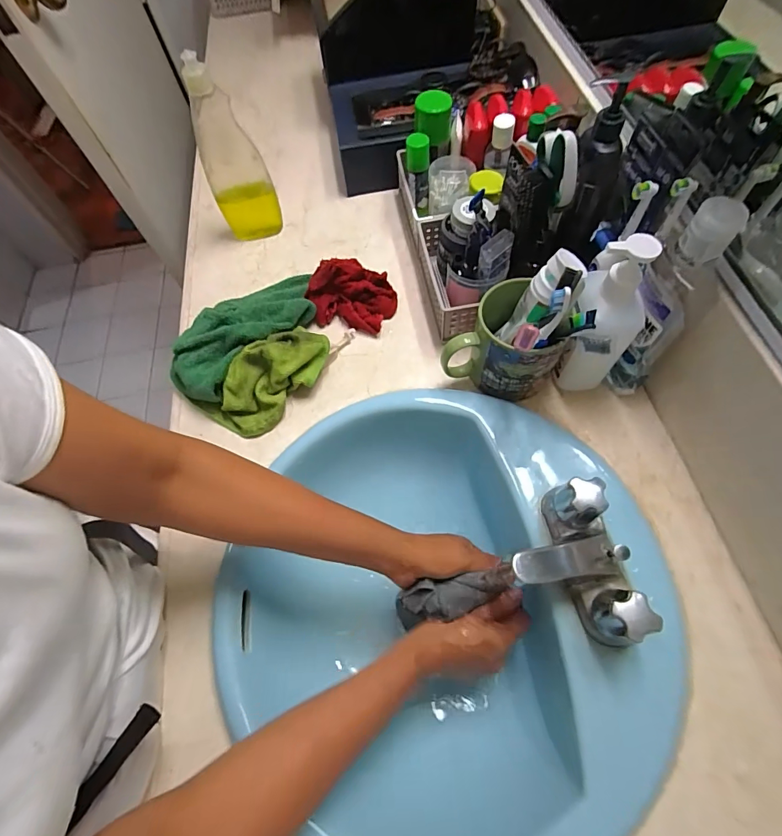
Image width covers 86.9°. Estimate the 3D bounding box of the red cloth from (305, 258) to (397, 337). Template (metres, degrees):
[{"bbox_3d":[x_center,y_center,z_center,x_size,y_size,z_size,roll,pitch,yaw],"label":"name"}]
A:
[{"bbox_3d":[-0.058,-0.175,0.577,0.127,0.065,0.090,11,65,9],"label":"red cloth"}]

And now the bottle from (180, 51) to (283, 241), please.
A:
[{"bbox_3d":[-0.227,-0.366,0.593,0.088,0.231,0.046,-23,64,-7],"label":"bottle"}]

